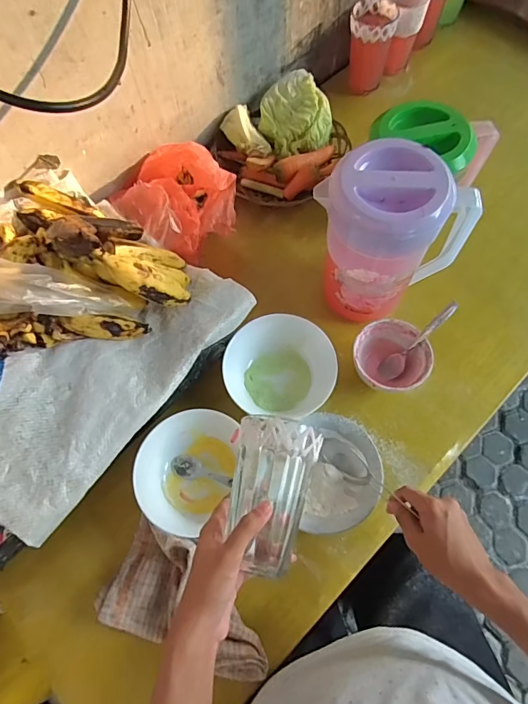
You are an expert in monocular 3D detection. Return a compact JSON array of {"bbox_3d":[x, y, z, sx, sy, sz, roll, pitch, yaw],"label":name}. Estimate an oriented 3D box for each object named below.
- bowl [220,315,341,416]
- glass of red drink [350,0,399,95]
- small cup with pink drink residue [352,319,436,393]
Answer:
[{"bbox_3d":[0.022,0.021,0.596,0.142,0.051,0.128,8,69,4],"label":"bowl"},{"bbox_3d":[0.184,-0.536,0.783,0.073,0.114,0.081,9,69,5],"label":"glass of red drink"},{"bbox_3d":[0.163,0.012,0.589,0.095,0.064,0.088,0,68,1],"label":"small cup with pink drink residue"}]

